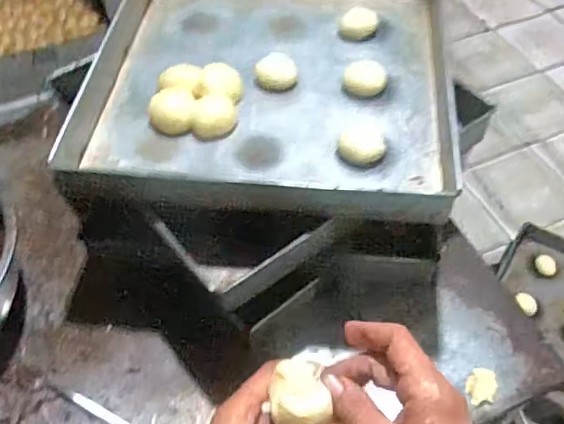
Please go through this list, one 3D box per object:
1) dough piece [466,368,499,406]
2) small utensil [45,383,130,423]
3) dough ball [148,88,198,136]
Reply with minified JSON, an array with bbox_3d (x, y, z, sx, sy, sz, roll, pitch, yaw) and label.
[{"bbox_3d":[0.245,0.214,0.697,0.033,0.015,0.046,21,55,17],"label":"dough piece"},{"bbox_3d":[-0.230,0.239,0.692,0.134,0.004,0.013,21,55,17],"label":"small utensil"},{"bbox_3d":[-0.137,-0.126,0.723,0.058,0.033,0.051,-13,52,-9],"label":"dough ball"}]

